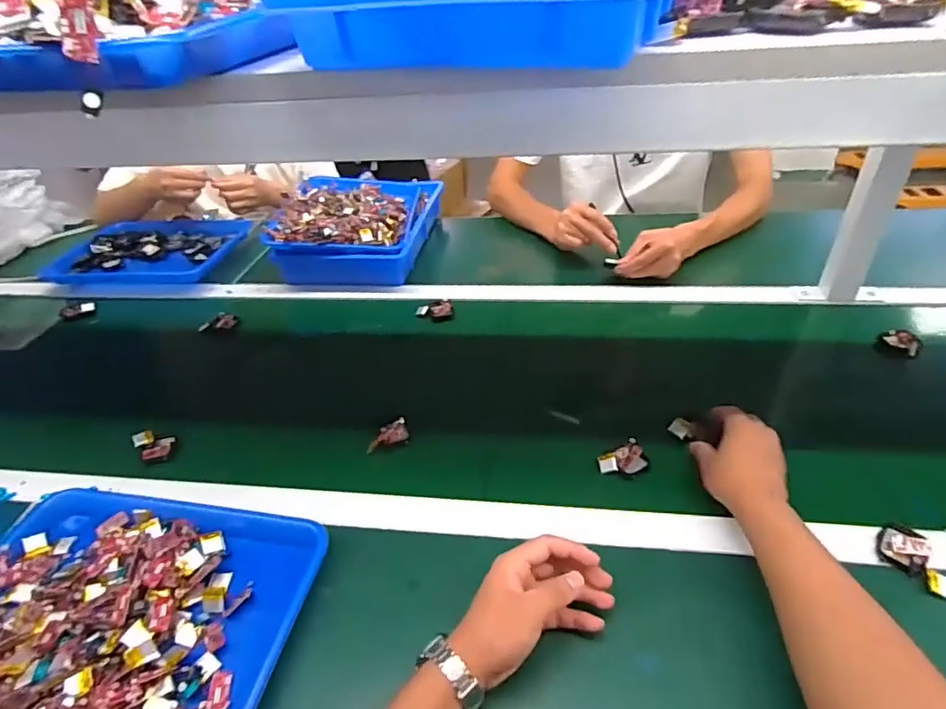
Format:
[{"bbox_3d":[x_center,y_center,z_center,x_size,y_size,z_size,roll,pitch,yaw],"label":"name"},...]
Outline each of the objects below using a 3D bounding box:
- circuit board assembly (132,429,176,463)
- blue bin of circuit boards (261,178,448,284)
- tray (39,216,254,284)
[{"bbox_3d":[-0.394,0.113,0.671,0.043,0.011,0.056,-12,37,-41],"label":"circuit board assembly"},{"bbox_3d":[-0.207,-0.246,1.012,0.254,0.096,0.310,0,38,7],"label":"blue bin of circuit boards"},{"bbox_3d":[-0.609,-0.211,1.037,0.336,0.040,0.250,4,39,12],"label":"tray"}]

